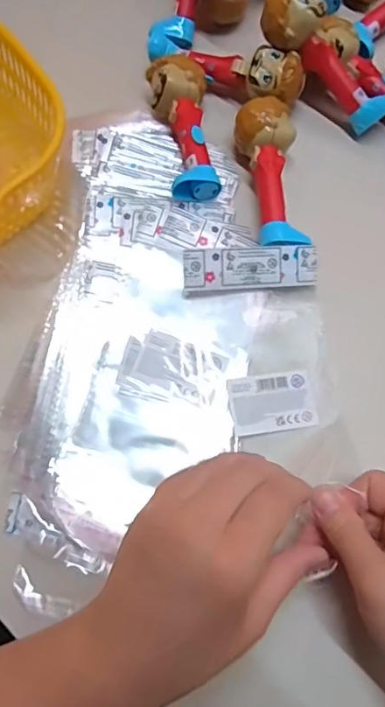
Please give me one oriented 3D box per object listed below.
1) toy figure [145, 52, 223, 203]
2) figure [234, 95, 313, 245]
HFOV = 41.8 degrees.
[{"bbox_3d":[-0.006,-0.174,0.394,0.042,0.041,0.119,-9,73,-2],"label":"toy figure"},{"bbox_3d":[0.059,-0.135,0.379,0.045,0.038,0.117,-7,73,-2],"label":"figure"}]

